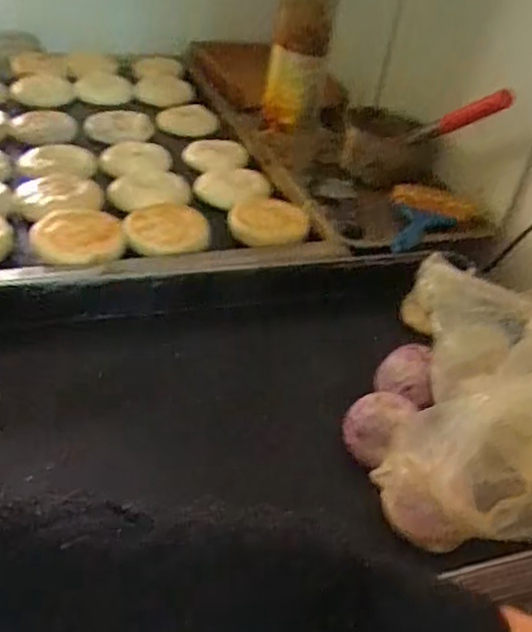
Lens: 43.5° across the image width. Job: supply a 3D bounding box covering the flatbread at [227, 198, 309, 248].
[{"bbox_3d":[0.008,-0.123,0.842,0.089,0.020,0.100,21,39,17],"label":"flatbread"}]

